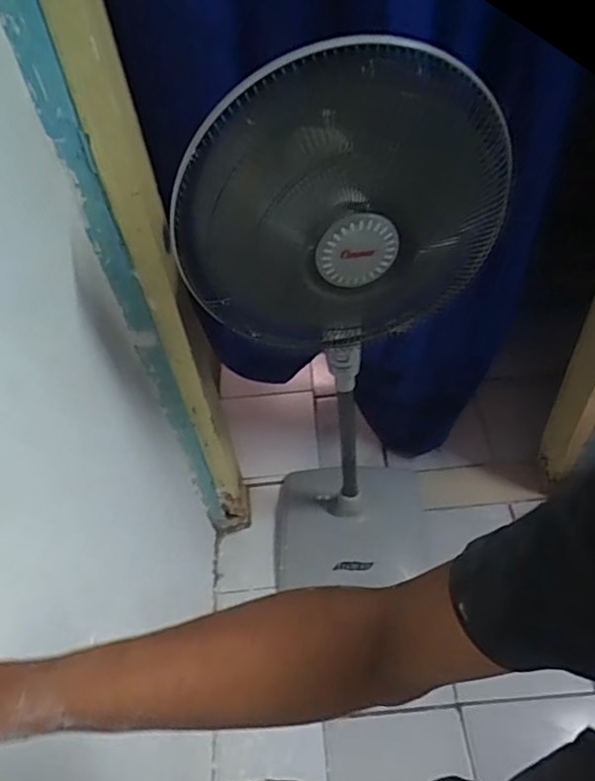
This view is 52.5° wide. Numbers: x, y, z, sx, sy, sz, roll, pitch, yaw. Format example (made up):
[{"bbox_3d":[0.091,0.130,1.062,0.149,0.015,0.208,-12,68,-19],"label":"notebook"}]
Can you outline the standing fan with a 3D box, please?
[{"bbox_3d":[0.117,-0.004,1.154,0.403,1.212,0.343,5,50,11],"label":"standing fan"}]

